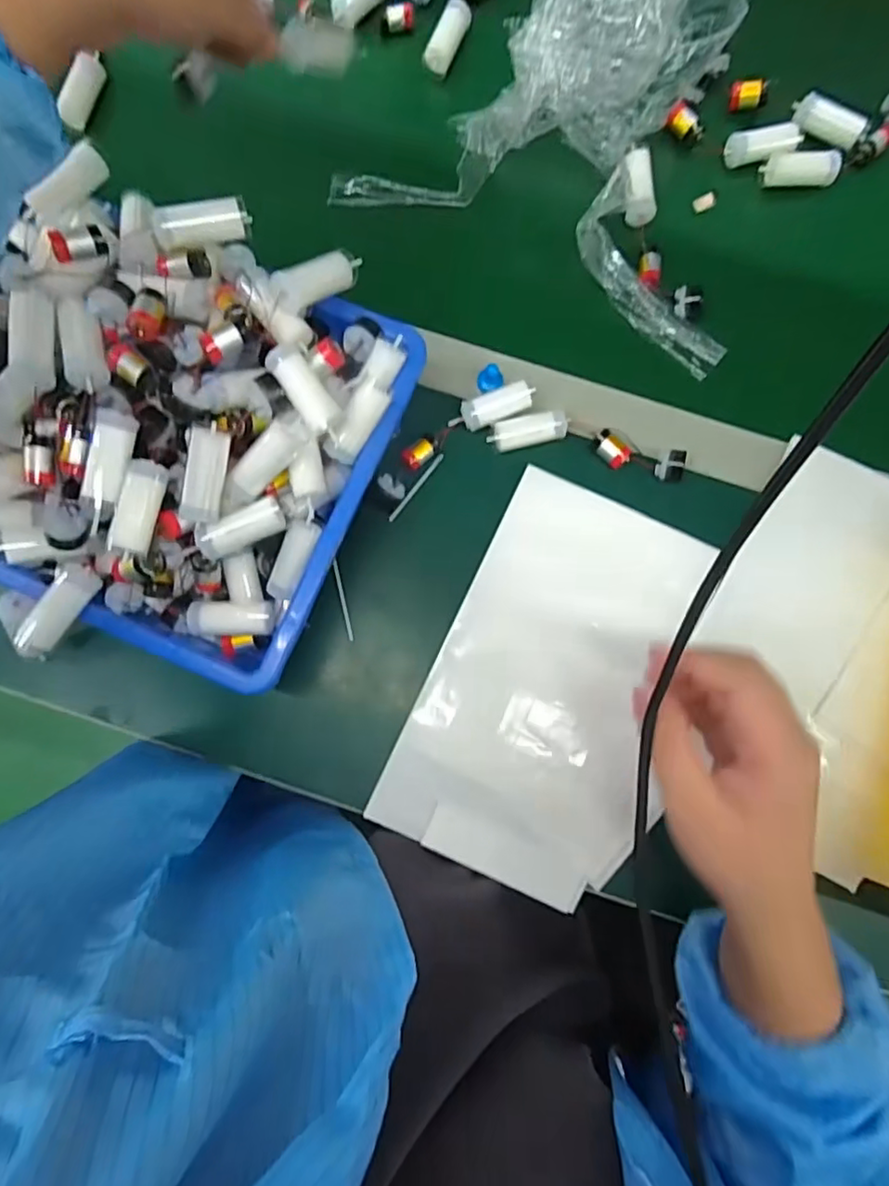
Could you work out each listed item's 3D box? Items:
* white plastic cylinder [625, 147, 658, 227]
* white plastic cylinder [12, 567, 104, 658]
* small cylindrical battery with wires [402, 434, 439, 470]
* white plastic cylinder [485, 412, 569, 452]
[{"bbox_3d":[0.143,-0.302,0.445,0.024,0.021,0.052,-4,96,0],"label":"white plastic cylinder"},{"bbox_3d":[-0.216,0.010,0.335,0.018,0.014,0.056,34,85,4],"label":"white plastic cylinder"},{"bbox_3d":[-0.016,-0.097,0.416,0.028,0.014,0.015,-37,85,-4],"label":"small cylindrical battery with wires"},{"bbox_3d":[0.058,-0.111,0.414,0.053,0.013,0.020,-10,84,-1],"label":"white plastic cylinder"}]

